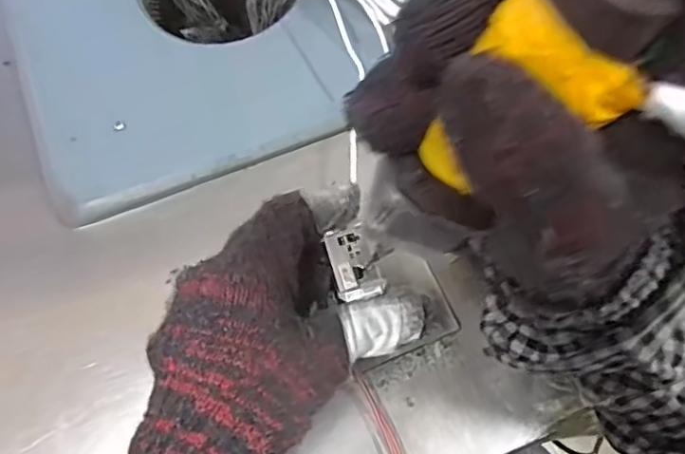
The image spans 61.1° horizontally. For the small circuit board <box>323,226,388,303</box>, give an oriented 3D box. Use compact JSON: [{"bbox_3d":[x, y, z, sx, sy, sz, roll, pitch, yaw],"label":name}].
[{"bbox_3d":[0.006,0.017,0.284,0.023,0.006,0.033,-16,67,-6],"label":"small circuit board"}]

